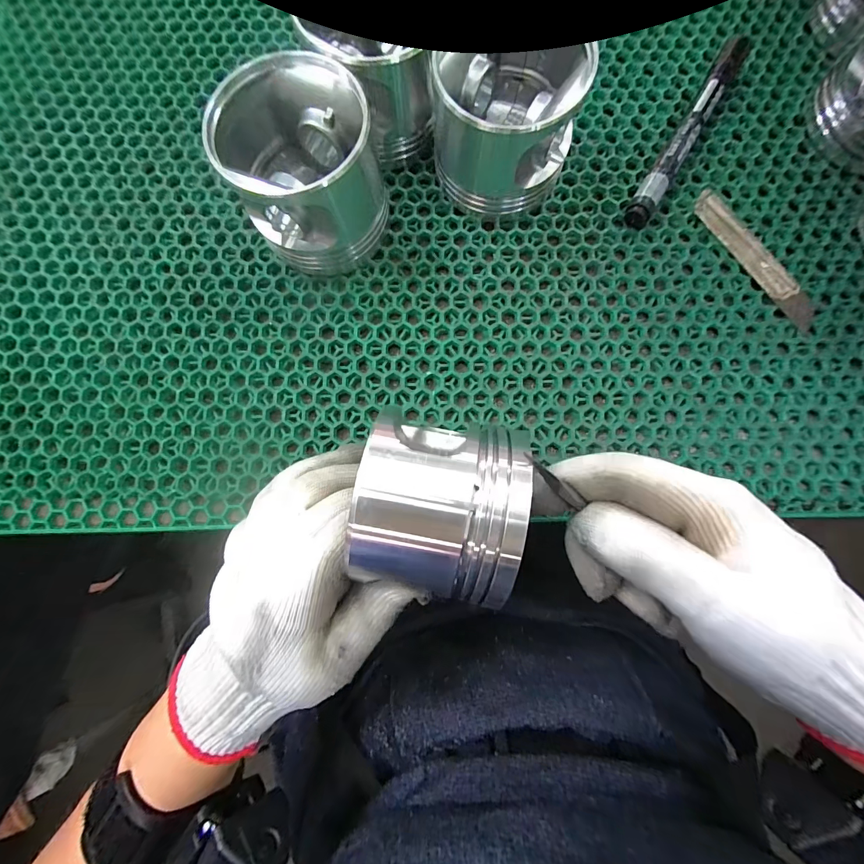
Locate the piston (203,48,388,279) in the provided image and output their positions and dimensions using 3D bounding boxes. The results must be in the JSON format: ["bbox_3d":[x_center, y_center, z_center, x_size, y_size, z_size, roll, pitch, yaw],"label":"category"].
[{"bbox_3d":[-0.069,-0.144,0.214,0.077,0.065,0.087,-15,83,-1],"label":"piston"}]

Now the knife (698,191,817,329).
[{"bbox_3d":[0.202,-0.108,0.236,0.020,0.004,0.103,-34,84,-4],"label":"knife"}]

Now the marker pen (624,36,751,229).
[{"bbox_3d":[0.160,-0.188,0.240,0.015,0.017,0.141,31,84,4],"label":"marker pen"}]

